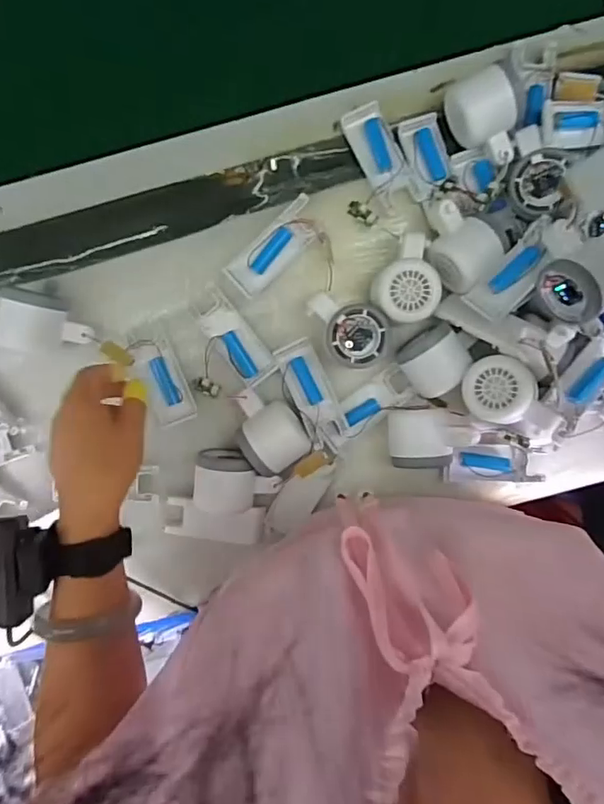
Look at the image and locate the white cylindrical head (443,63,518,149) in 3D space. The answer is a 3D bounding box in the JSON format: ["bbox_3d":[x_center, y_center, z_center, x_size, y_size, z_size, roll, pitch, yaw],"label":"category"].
[{"bbox_3d":[0.164,-0.270,0.490,0.046,0.043,0.055,-27,97,2],"label":"white cylindrical head"}]

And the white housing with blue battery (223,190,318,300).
[{"bbox_3d":[-0.027,-0.148,0.516,0.103,0.017,0.038,-43,96,3],"label":"white housing with blue battery"}]

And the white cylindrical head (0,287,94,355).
[{"bbox_3d":[-0.240,-0.072,0.507,0.079,0.052,0.055,11,96,-3],"label":"white cylindrical head"}]

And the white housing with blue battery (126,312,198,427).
[{"bbox_3d":[-0.138,-0.029,0.521,0.041,0.018,0.102,-18,94,1],"label":"white housing with blue battery"}]

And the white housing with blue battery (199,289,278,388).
[{"bbox_3d":[-0.066,-0.062,0.532,0.038,0.018,0.095,-38,96,3],"label":"white housing with blue battery"}]

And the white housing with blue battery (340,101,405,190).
[{"bbox_3d":[0.070,-0.245,0.510,0.038,0.014,0.078,-26,97,1],"label":"white housing with blue battery"}]

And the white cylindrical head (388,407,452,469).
[{"bbox_3d":[0.111,0.034,0.515,0.053,0.048,0.056,-4,97,-1],"label":"white cylindrical head"}]

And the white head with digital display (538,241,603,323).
[{"bbox_3d":[0.239,-0.102,0.457,0.058,0.067,0.054,-24,97,1],"label":"white head with digital display"}]

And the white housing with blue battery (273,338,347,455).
[{"bbox_3d":[0.011,-0.004,0.524,0.045,0.021,0.111,-25,97,1],"label":"white housing with blue battery"}]

